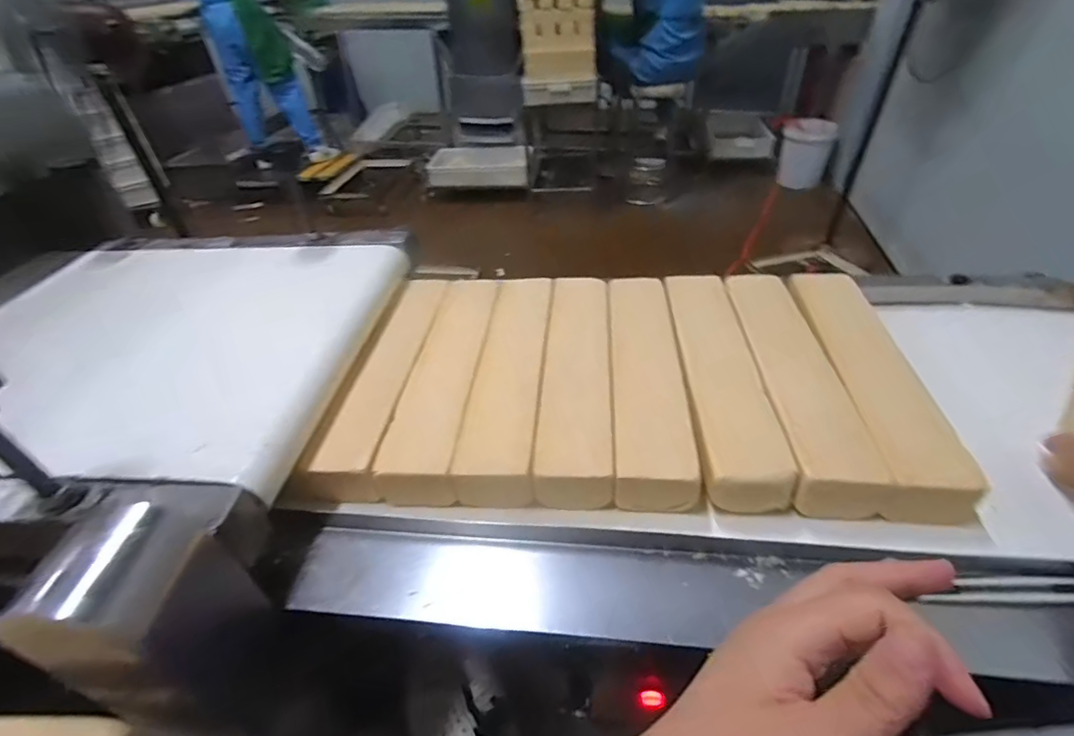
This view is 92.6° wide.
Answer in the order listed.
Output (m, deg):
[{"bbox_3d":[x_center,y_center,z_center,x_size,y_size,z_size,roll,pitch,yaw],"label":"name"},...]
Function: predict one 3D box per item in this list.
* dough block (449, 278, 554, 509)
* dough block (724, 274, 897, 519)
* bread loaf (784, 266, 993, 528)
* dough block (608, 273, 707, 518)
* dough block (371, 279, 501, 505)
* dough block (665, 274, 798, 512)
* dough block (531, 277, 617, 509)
[{"bbox_3d":[-0.029,0.008,0.618,0.078,0.059,0.346,1,40,6],"label":"dough block"},{"bbox_3d":[0.284,0.005,0.592,0.079,0.056,0.355,0,40,5],"label":"dough block"},{"bbox_3d":[0.367,0.007,0.581,0.082,0.064,0.360,1,40,6],"label":"bread loaf"},{"bbox_3d":[0.127,0.013,0.608,0.080,0.067,0.352,0,40,5],"label":"dough block"},{"bbox_3d":[-0.107,0.007,0.627,0.082,0.056,0.343,1,40,6],"label":"dough block"},{"bbox_3d":[0.205,0.007,0.598,0.084,0.052,0.355,0,39,4],"label":"dough block"},{"bbox_3d":[0.048,0.006,0.612,0.079,0.054,0.346,0,40,5],"label":"dough block"}]

